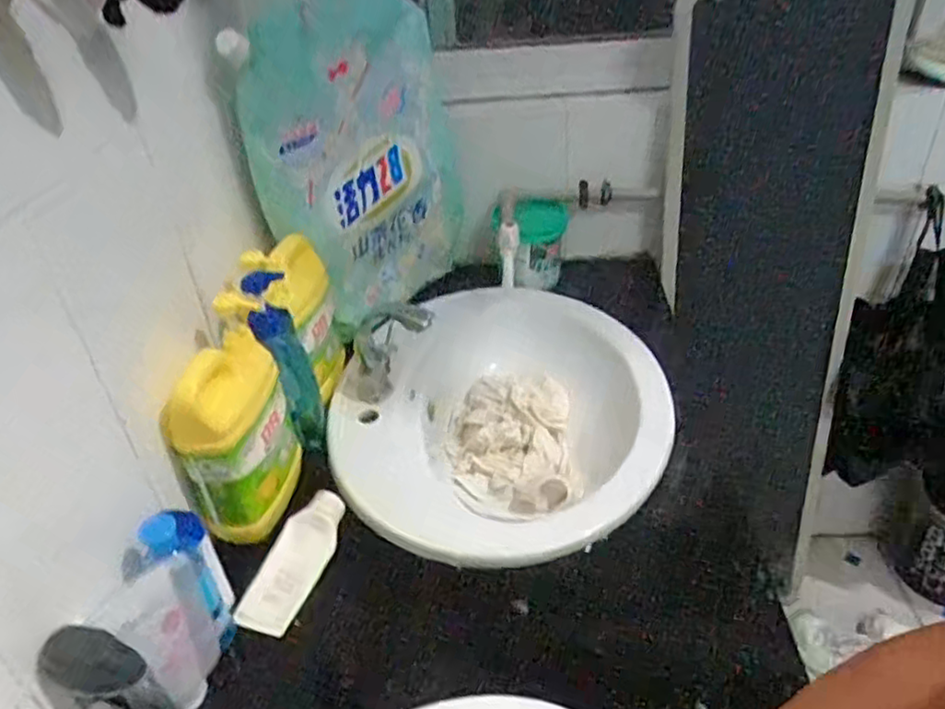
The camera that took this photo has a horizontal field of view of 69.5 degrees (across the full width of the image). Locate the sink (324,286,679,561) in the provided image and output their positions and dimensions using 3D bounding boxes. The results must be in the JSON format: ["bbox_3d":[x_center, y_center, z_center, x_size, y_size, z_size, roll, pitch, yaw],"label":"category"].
[{"bbox_3d":[0.042,0.092,0.950,0.436,0.187,0.508,1,34,11],"label":"sink"}]

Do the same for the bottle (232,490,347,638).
[{"bbox_3d":[-0.189,0.221,0.733,0.052,0.034,0.158,11,54,24],"label":"bottle"}]

